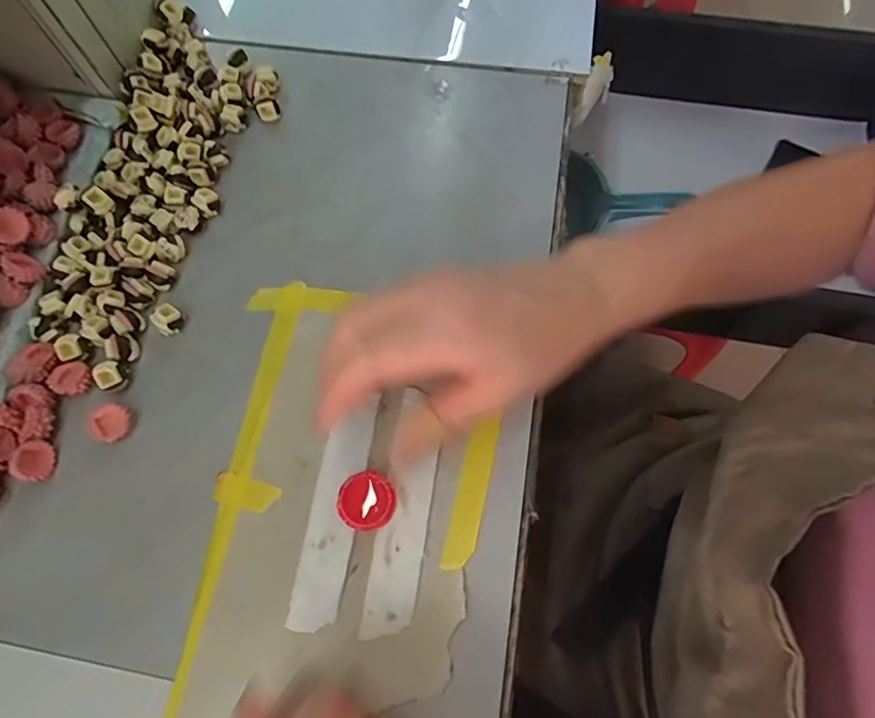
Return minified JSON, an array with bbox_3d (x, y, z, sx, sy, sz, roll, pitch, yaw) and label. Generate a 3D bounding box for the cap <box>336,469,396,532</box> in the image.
[{"bbox_3d":[-0.036,0.071,0.251,0.029,0.008,0.028,0,71,-1],"label":"cap"}]

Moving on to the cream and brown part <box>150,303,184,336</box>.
[{"bbox_3d":[-0.155,-0.023,0.288,0.014,0.014,0.012,-42,77,-14],"label":"cream and brown part"}]

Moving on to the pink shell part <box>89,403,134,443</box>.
[{"bbox_3d":[-0.175,0.035,0.270,0.018,0.012,0.019,0,71,-1],"label":"pink shell part"}]

